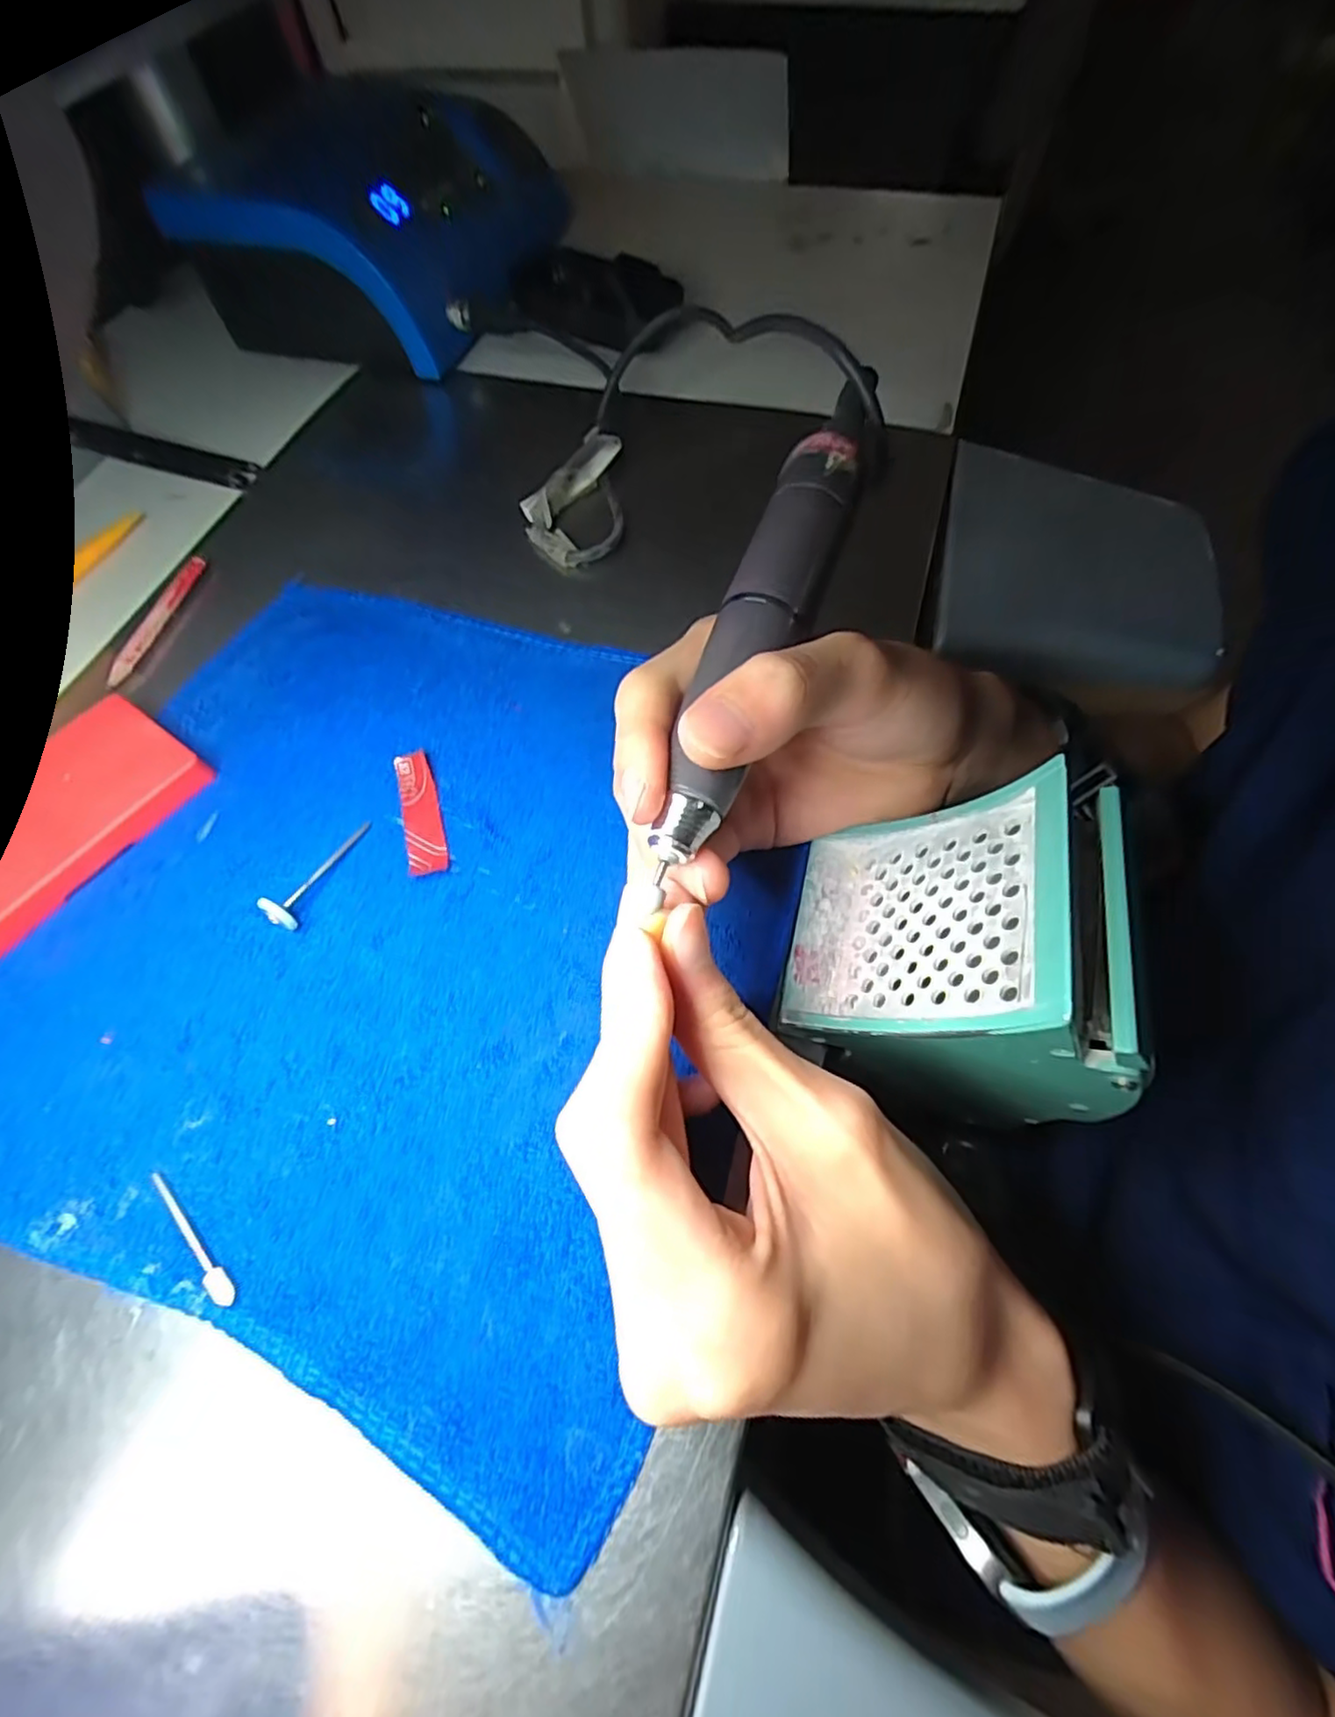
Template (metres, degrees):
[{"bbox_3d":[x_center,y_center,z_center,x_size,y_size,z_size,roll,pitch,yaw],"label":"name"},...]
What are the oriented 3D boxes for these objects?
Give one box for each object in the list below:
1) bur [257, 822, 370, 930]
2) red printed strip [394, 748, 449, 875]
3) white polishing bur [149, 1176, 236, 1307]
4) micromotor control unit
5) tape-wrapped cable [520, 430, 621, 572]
[{"bbox_3d":[-0.128,0.003,0.238,0.011,0.014,0.047,19,65,11],"label":"bur"},{"bbox_3d":[-0.095,-0.018,0.253,0.015,0.004,0.055,-15,64,-5],"label":"red printed strip"},{"bbox_3d":[-0.140,0.111,0.191,0.047,0.004,0.005,37,70,19],"label":"white polishing bur"},{"bbox_3d":[-0.176,-0.402,0.413,0.180,0.086,0.203,10,64,7],"label":"micromotor control unit"},{"bbox_3d":[-0.047,-0.178,0.325,0.047,0.019,0.080,-4,63,0],"label":"tape-wrapped cable"}]

